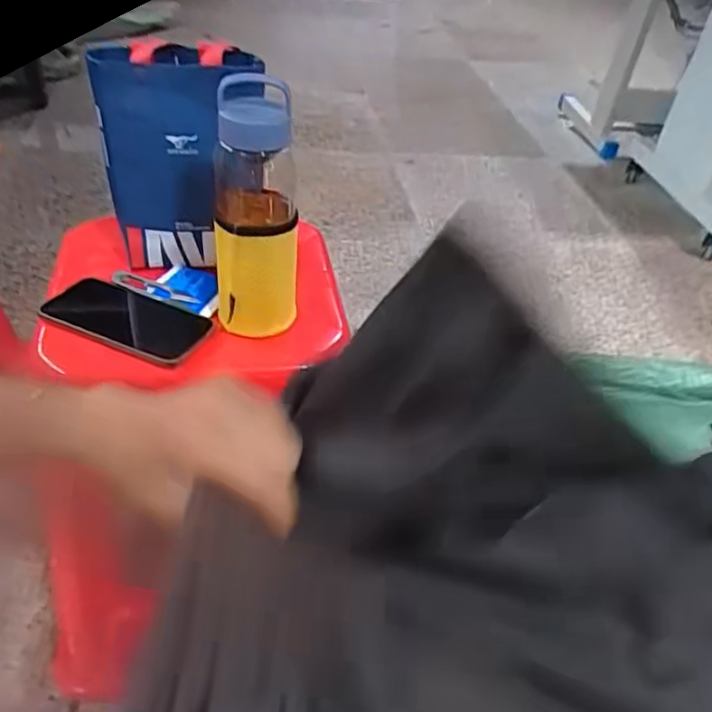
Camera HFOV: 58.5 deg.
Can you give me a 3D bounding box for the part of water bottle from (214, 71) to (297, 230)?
[{"bbox_3d":[-0.087,-0.168,0.540,0.068,0.122,0.060,-4,41,-12],"label":"part of water bottle"}]

